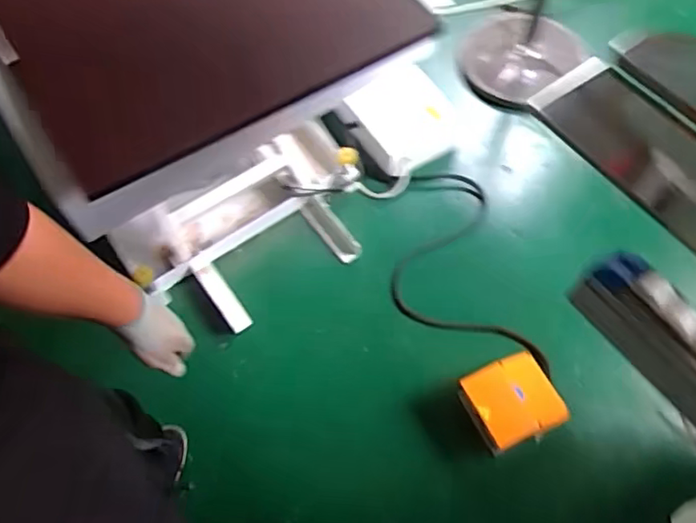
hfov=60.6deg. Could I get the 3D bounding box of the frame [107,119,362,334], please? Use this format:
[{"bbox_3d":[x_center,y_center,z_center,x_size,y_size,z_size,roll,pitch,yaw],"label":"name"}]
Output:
[{"bbox_3d":[-0.275,-0.078,1.673,0.680,0.177,0.390,-30,65,-13],"label":"frame"}]

